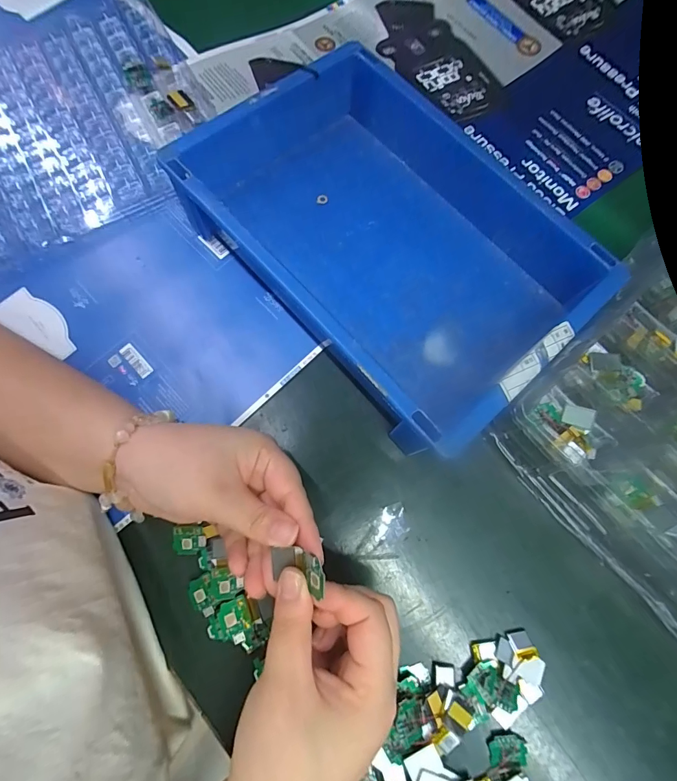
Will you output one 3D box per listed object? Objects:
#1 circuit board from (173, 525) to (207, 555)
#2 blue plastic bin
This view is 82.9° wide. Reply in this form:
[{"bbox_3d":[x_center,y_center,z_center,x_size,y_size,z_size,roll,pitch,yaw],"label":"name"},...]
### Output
[{"bbox_3d":[-0.108,0.109,0.278,0.024,0.004,0.018,-1,84,3],"label":"circuit board"},{"bbox_3d":[0.042,-0.124,0.313,0.209,0.065,0.296,-39,79,-12],"label":"blue plastic bin"}]

